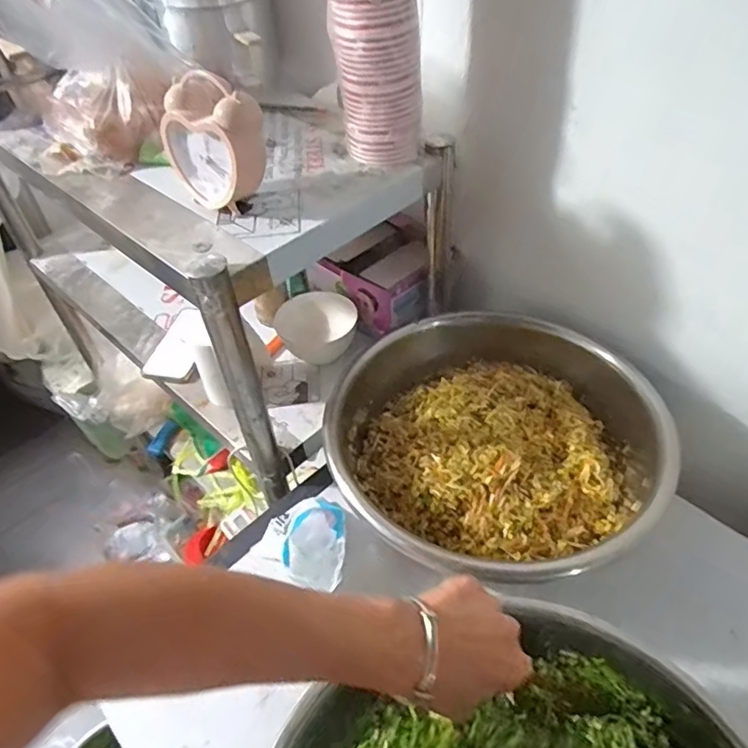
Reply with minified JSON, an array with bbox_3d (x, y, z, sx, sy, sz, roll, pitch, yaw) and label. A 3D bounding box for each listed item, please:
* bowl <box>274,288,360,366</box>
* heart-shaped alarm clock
[{"bbox_3d":[-0.088,-0.071,0.894,0.119,0.073,0.119,-2,45,2],"label":"bowl"},{"bbox_3d":[-0.166,-0.237,0.597,0.121,0.120,0.054,29,54,28],"label":"heart-shaped alarm clock"}]

